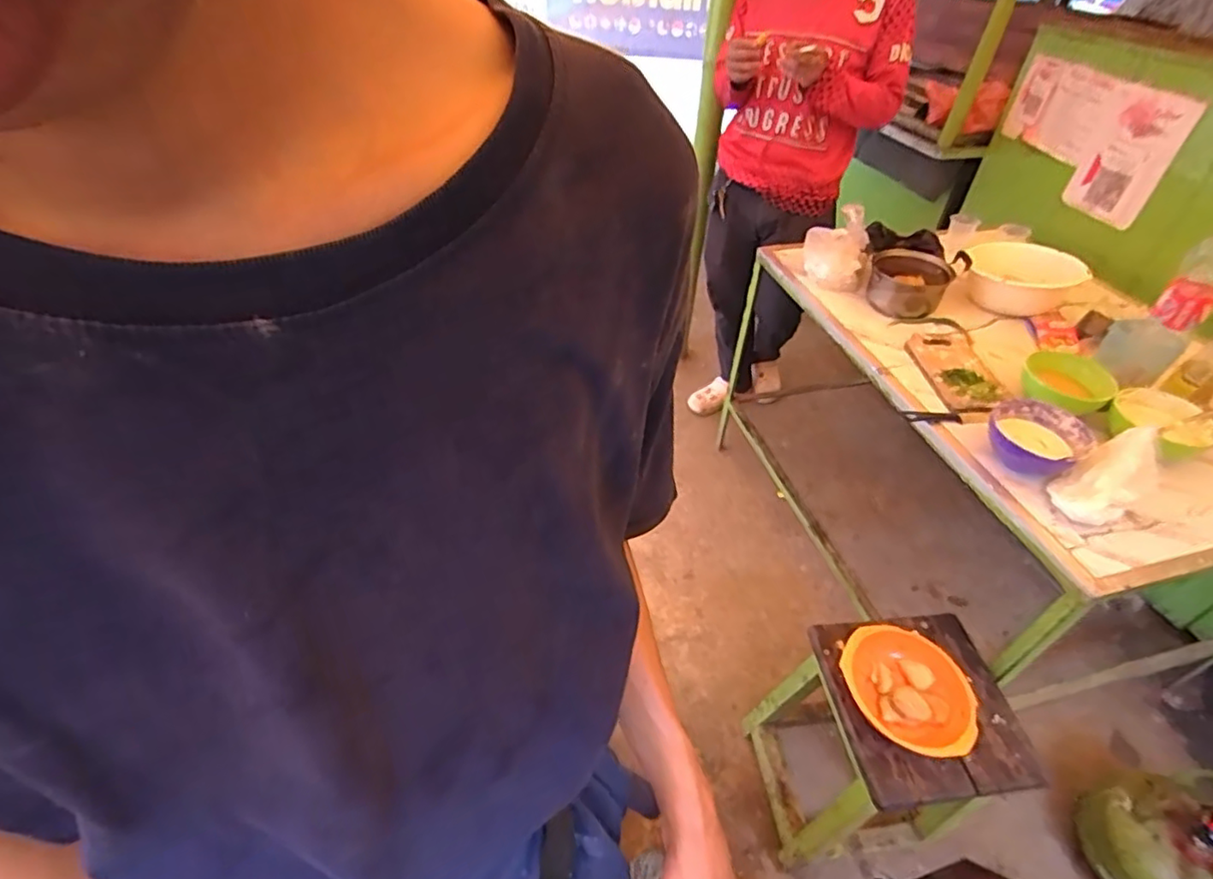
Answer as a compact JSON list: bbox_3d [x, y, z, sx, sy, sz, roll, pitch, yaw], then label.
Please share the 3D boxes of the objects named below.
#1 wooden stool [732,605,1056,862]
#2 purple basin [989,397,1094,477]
[{"bbox_3d":[0.508,0.569,1.130,0.309,0.465,0.286,-3,45,-7],"label":"wooden stool"},{"bbox_3d":[0.720,-0.004,1.019,0.128,0.060,0.149,-21,50,-23],"label":"purple basin"}]

